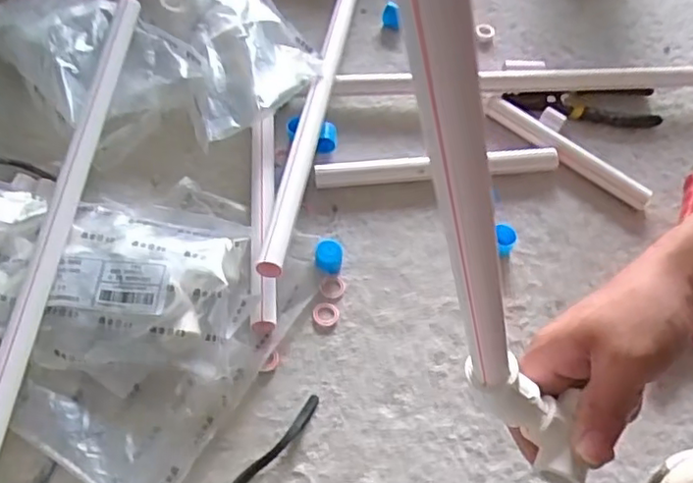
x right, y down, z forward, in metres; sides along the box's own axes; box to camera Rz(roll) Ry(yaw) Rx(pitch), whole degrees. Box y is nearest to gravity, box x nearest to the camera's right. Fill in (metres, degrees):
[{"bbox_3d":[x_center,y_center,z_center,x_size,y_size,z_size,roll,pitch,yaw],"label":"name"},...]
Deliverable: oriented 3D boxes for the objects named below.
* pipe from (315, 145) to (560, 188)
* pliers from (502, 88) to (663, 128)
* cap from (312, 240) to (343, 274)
[{"bbox_3d":[0.086,-0.068,0.588,0.226,0.020,0.019,-6,58,-7],"label":"pipe"},{"bbox_3d":[0.244,-0.139,0.656,0.159,0.019,0.046,-2,58,-4],"label":"pliers"},{"bbox_3d":[-0.016,0.013,0.535,0.024,0.025,0.024,2,58,-2],"label":"cap"}]

